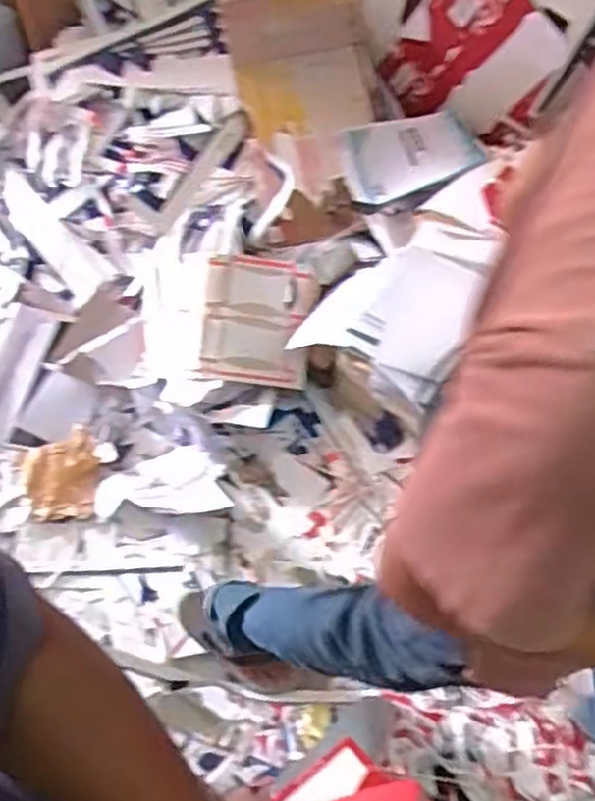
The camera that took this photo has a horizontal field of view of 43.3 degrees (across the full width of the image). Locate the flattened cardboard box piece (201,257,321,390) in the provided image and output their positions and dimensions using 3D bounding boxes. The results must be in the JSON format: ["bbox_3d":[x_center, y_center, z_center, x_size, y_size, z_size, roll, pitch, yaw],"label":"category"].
[{"bbox_3d":[-0.088,-0.180,1.709,0.242,0.035,0.282,5,78,-2],"label":"flattened cardboard box piece"}]

